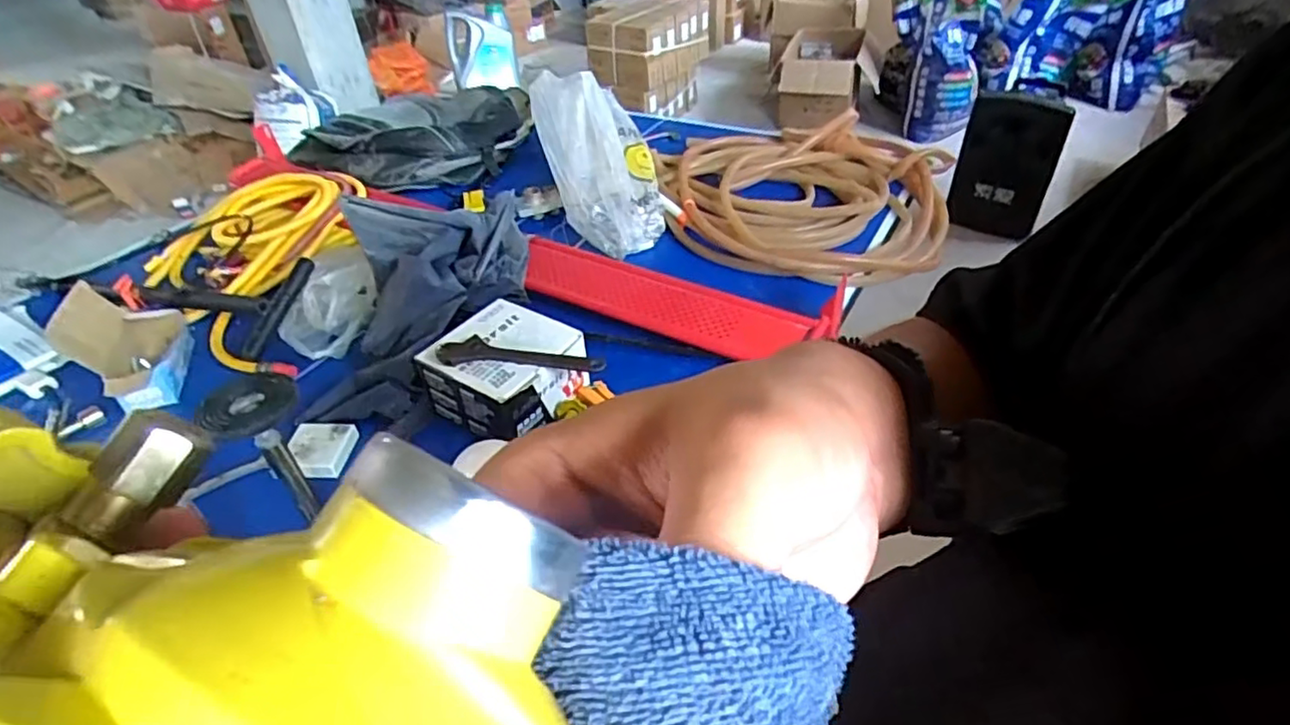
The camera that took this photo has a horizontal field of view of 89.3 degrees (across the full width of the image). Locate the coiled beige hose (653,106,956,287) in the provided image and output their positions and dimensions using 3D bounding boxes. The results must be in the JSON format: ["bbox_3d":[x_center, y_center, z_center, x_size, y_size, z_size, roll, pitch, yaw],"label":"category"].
[{"bbox_3d":[0.343,-0.407,1.503,0.675,0.119,0.724,8,42,14],"label":"coiled beige hose"}]

